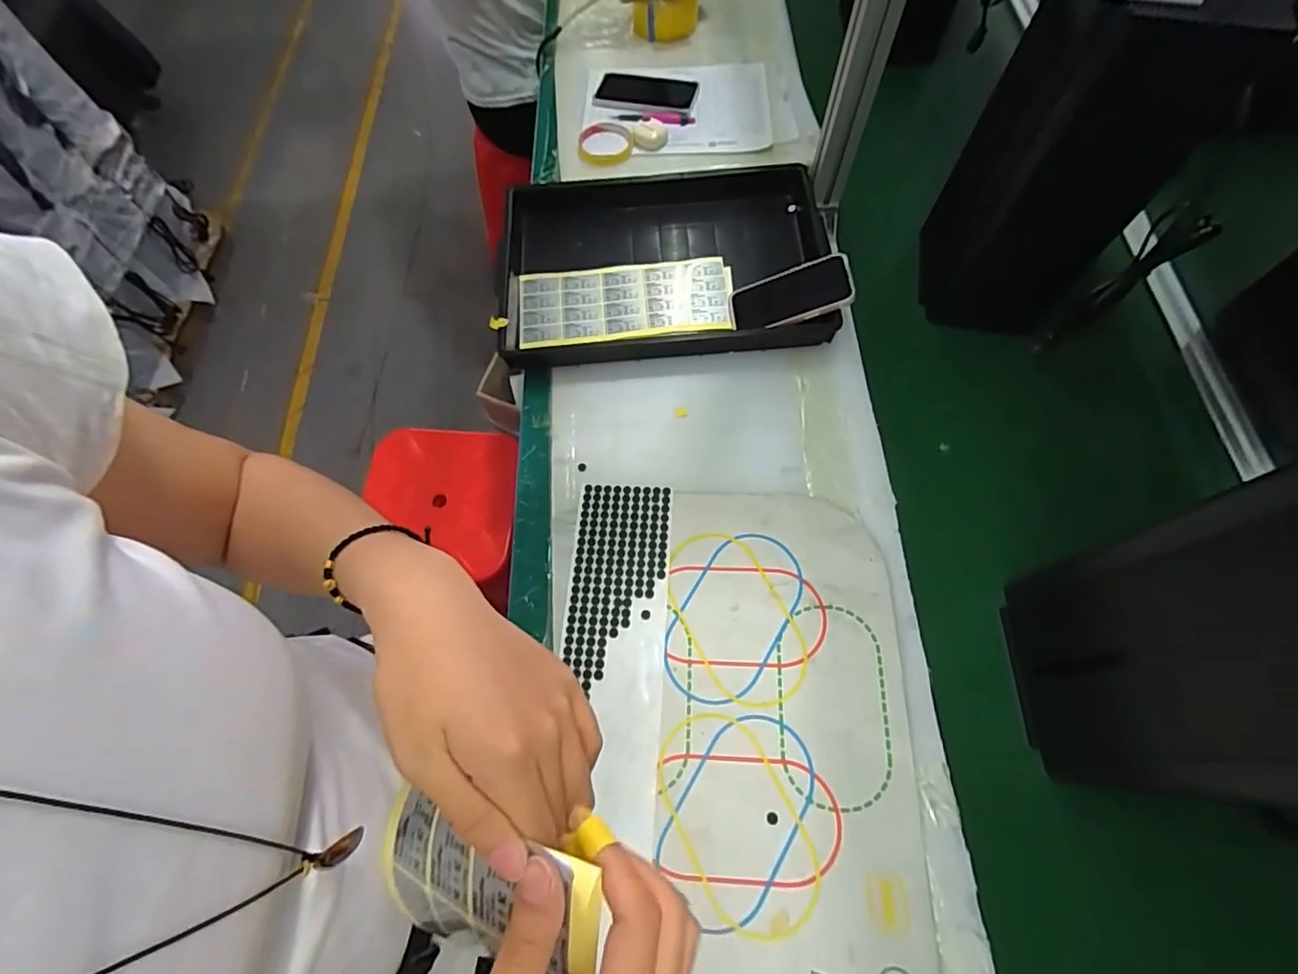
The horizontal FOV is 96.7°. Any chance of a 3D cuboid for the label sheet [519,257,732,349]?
[{"bbox_3d":[-0.033,-0.245,0.768,0.280,0.014,0.122,-5,68,3],"label":"label sheet"}]

